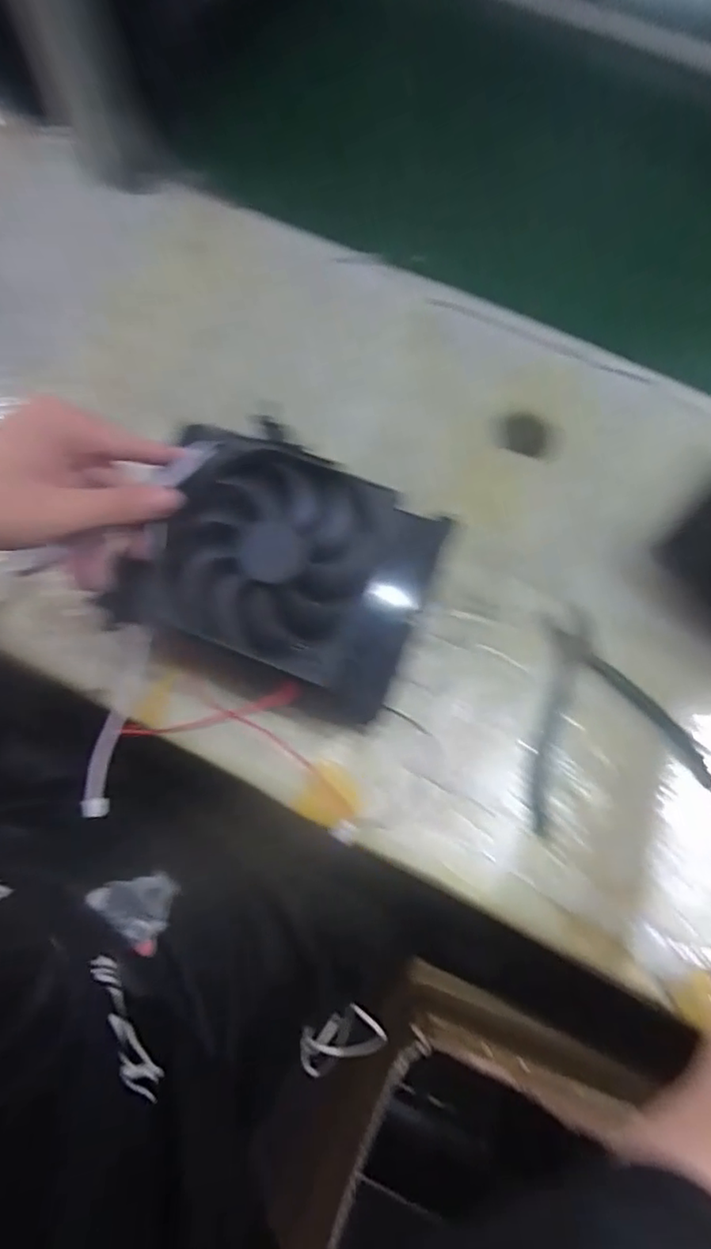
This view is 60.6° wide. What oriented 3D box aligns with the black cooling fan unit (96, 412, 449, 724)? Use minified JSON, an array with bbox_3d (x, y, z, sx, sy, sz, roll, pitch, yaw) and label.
[{"bbox_3d":[-0.042,-0.034,0.352,0.168,0.025,0.132,23,74,6],"label":"black cooling fan unit"}]

